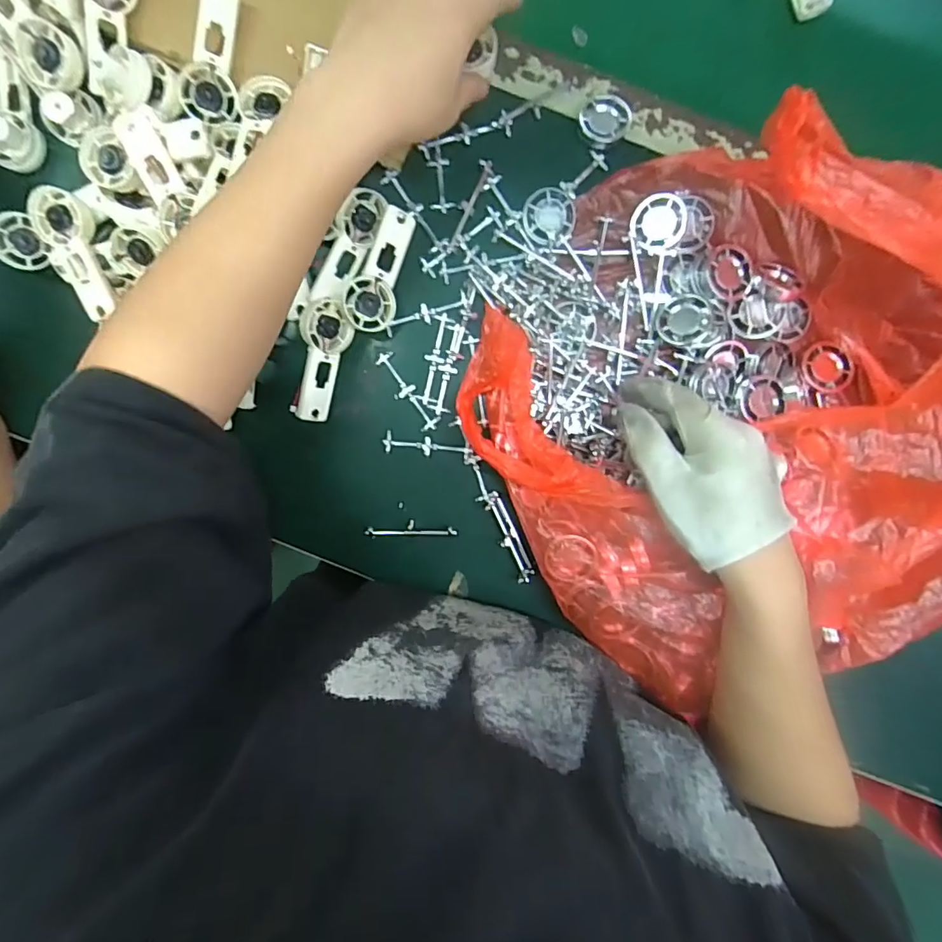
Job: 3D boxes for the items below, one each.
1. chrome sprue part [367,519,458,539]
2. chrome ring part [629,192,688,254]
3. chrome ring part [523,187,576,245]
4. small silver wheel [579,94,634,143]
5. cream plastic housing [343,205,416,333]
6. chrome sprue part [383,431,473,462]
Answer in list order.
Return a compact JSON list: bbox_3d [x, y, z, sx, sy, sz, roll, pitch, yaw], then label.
[{"bbox_3d":[-0.049,0.048,0.414,0.074,0.009,0.012,-2,94,1],"label":"chrome sprue part"},{"bbox_3d":[0.141,-0.187,0.380,0.039,0.011,0.039,4,102,18],"label":"chrome ring part"},{"bbox_3d":[0.060,-0.196,0.388,0.039,0.010,0.042,0,94,1],"label":"chrome ring part"},{"bbox_3d":[0.102,-0.267,0.384,0.037,0.009,0.032,24,94,-1],"label":"small silver wheel"},{"bbox_3d":[-0.070,-0.154,0.387,0.036,0.018,0.092,12,97,-24],"label":"cream plastic housing"},{"bbox_3d":[-0.035,-0.020,0.410,0.072,0.004,0.016,6,94,1],"label":"chrome sprue part"}]

